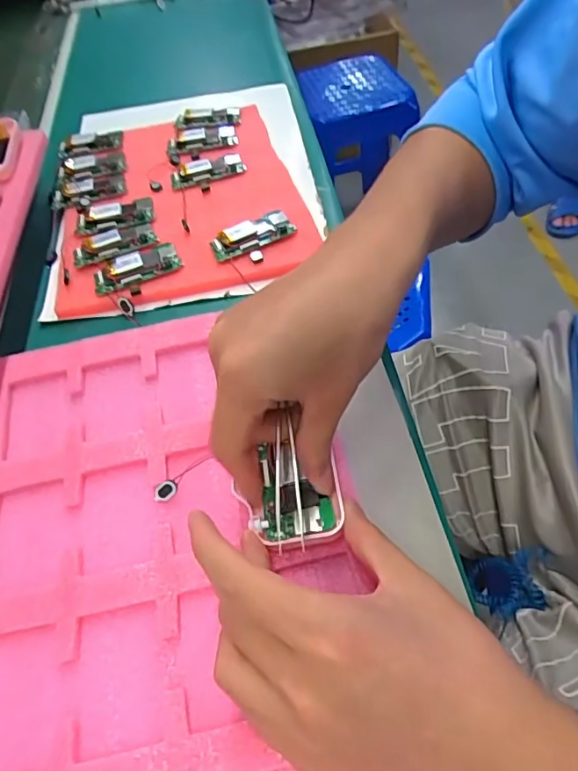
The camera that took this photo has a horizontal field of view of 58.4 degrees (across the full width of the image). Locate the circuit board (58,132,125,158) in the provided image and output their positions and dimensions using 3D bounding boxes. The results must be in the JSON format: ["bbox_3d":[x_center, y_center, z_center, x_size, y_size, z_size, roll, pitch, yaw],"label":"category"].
[{"bbox_3d":[-0.215,-0.261,0.556,0.068,0.006,0.041,-13,55,-4],"label":"circuit board"}]

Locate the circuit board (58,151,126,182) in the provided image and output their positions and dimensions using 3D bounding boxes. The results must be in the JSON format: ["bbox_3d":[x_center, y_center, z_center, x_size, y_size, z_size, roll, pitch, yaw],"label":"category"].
[{"bbox_3d":[-0.203,-0.227,0.531,0.068,0.004,0.041,-13,55,-4],"label":"circuit board"}]

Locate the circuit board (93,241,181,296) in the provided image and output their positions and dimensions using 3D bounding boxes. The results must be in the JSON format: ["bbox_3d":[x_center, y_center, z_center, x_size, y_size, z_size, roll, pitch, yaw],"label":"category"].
[{"bbox_3d":[-0.127,-0.099,0.431,0.071,0.007,0.035,-25,56,-13],"label":"circuit board"}]

